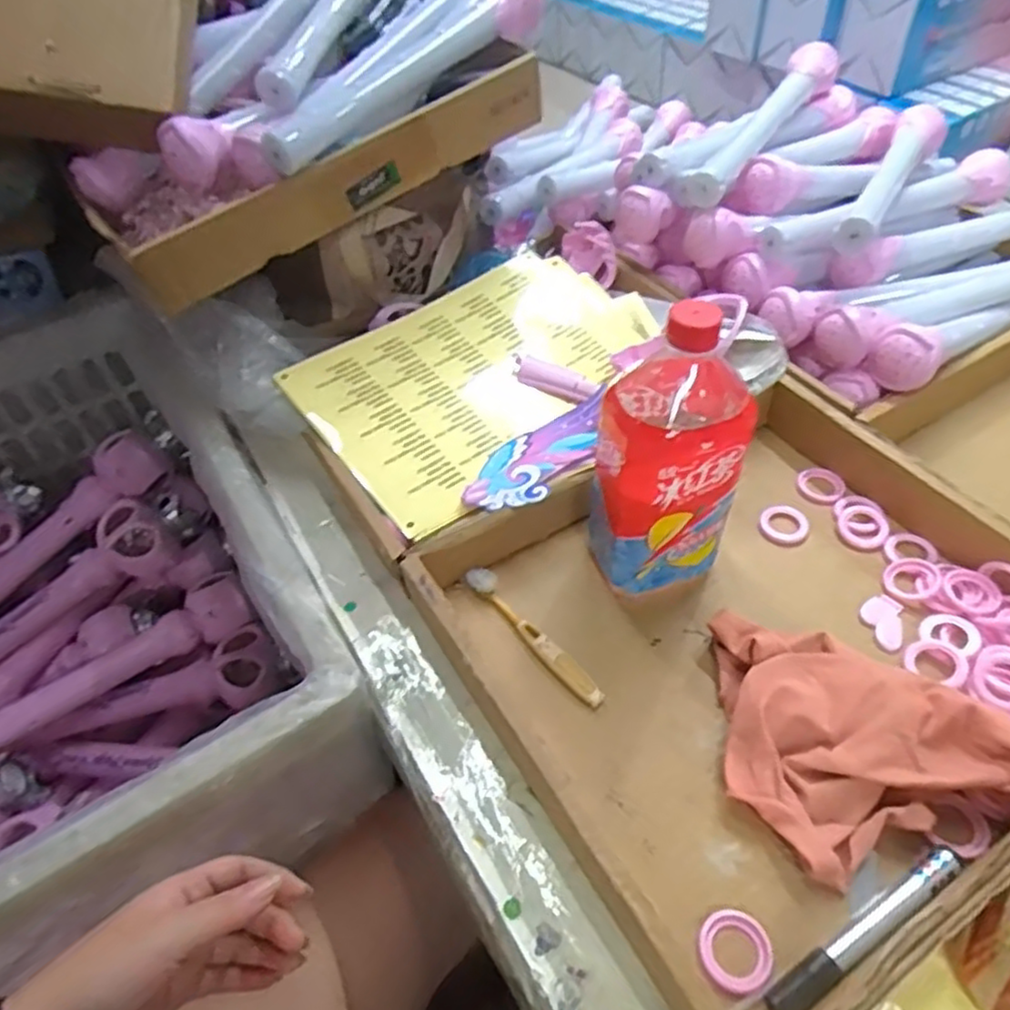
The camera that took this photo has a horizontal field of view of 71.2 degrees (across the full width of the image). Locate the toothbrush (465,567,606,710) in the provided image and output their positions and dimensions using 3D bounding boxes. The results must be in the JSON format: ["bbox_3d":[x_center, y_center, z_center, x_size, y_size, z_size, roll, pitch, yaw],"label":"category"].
[{"bbox_3d":[0.020,0.092,0.507,0.019,0.016,0.138,-33,53,-23],"label":"toothbrush"}]

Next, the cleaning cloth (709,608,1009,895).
[{"bbox_3d":[0.228,0.137,0.423,0.185,0.052,0.155,1,48,6],"label":"cleaning cloth"}]

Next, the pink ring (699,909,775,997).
[{"bbox_3d":[0.123,0.235,0.373,0.036,0.004,0.037,-3,47,3],"label":"pink ring"}]

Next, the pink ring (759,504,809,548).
[{"bbox_3d":[0.226,0.016,0.570,0.037,0.009,0.035,-3,47,3],"label":"pink ring"}]

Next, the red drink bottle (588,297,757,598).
[{"bbox_3d":[0.104,-0.033,0.478,0.089,0.216,0.082,-16,48,-9],"label":"red drink bottle"}]

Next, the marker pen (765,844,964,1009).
[{"bbox_3d":[0.192,0.223,0.372,0.135,0.016,0.016,-27,51,-18],"label":"marker pen"}]

